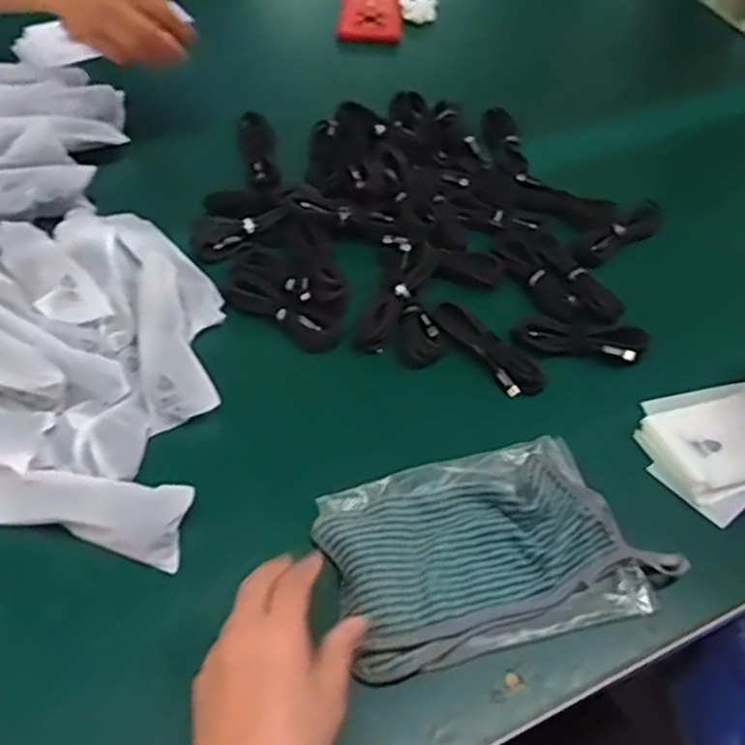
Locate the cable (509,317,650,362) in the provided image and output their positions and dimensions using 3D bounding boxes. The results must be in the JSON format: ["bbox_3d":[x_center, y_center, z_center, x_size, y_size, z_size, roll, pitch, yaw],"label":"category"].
[{"bbox_3d":[0.180,-0.029,0.668,0.109,0.023,0.036,8,51,3],"label":"cable"}]

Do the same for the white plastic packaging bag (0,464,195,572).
[{"bbox_3d":[-0.205,0.094,0.538,0.152,0.034,0.045,11,51,5],"label":"white plastic packaging bag"}]

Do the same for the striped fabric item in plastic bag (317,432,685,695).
[{"bbox_3d":[0.083,0.121,0.540,0.219,0.020,0.141,-14,53,-14],"label":"striped fabric item in plastic bag"}]

